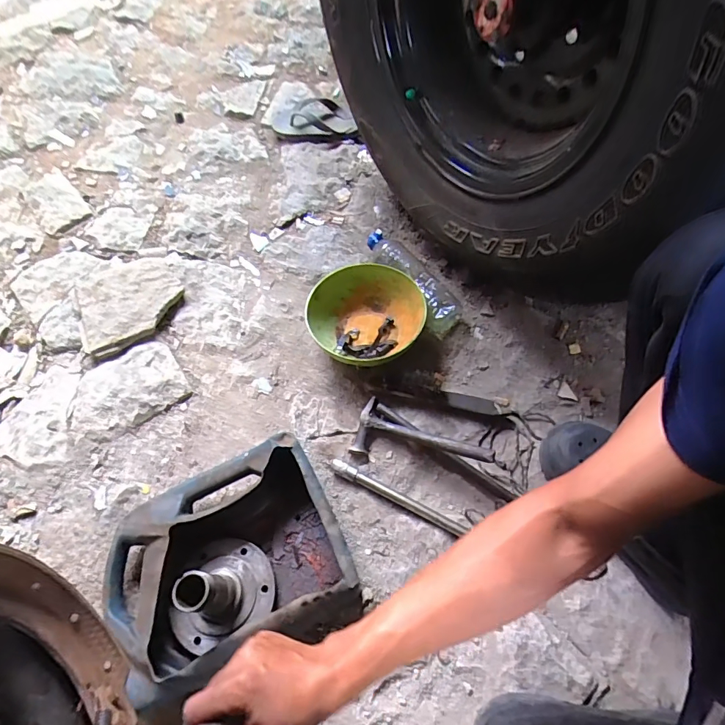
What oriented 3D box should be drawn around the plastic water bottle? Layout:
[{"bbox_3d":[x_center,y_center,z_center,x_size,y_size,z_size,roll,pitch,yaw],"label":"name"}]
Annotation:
[{"bbox_3d":[0.081,-0.165,0.794,0.068,0.054,0.262,-31,68,-12],"label":"plastic water bottle"}]

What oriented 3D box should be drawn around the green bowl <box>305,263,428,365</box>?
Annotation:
[{"bbox_3d":[0.009,-0.077,0.746,0.191,0.072,0.178,-1,65,1],"label":"green bowl"}]

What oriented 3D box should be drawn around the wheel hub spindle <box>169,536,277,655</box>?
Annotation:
[{"bbox_3d":[-0.195,0.284,0.546,0.137,0.129,0.116,-28,68,-11],"label":"wheel hub spindle"}]

